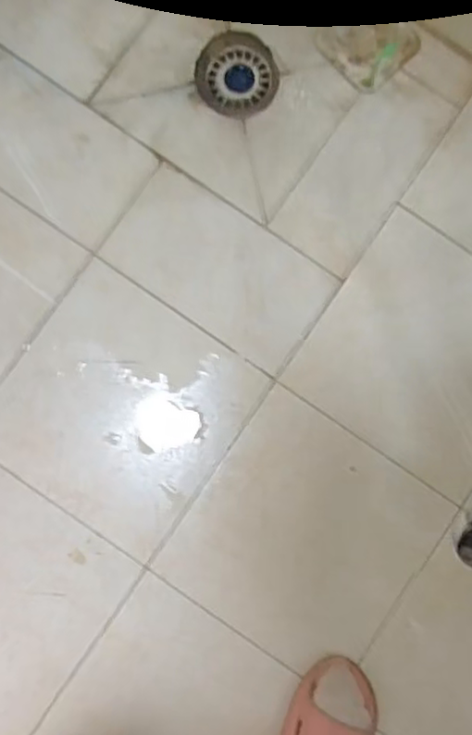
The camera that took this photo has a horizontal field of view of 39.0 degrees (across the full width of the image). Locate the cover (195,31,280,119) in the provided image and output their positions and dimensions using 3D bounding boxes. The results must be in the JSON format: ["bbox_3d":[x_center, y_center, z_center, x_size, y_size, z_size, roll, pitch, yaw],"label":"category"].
[{"bbox_3d":[0.002,-0.412,0.934,0.112,0.005,0.121,-1,87,-3],"label":"cover"}]

